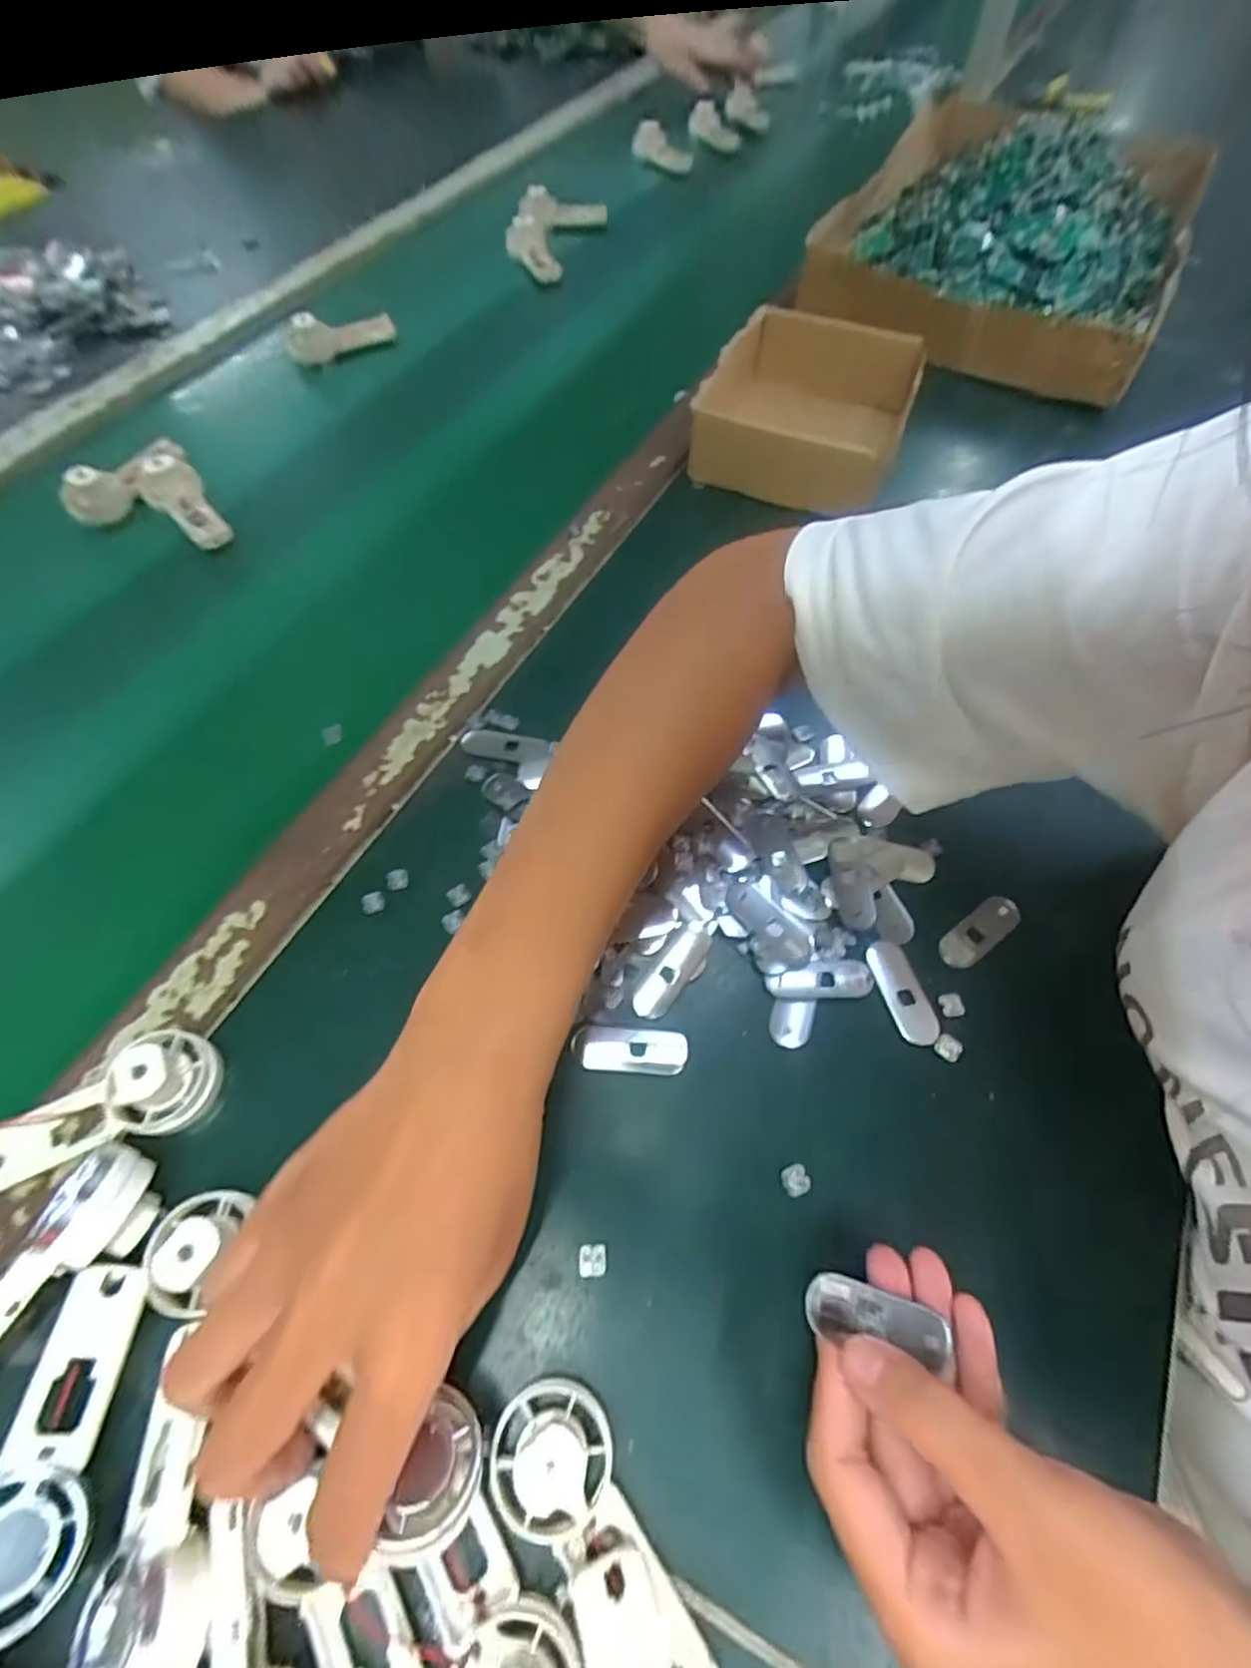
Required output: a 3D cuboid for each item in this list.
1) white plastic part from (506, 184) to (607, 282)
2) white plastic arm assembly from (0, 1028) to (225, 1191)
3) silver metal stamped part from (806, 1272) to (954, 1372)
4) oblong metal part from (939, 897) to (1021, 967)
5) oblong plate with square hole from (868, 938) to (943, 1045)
[{"bbox_3d":[-0.077,-0.626,0.742,0.079,0.051,0.130,22,61,11],"label":"white plastic part"},{"bbox_3d":[-0.215,0.108,0.286,0.093,0.032,0.040,-16,61,-11],"label":"white plastic arm assembly"},{"bbox_3d":[0.078,0.152,0.224,0.045,0.007,0.017,17,60,2],"label":"silver metal stamped part"},{"bbox_3d":[0.175,0.048,0.351,0.050,0.006,0.018,-34,66,-20],"label":"oblong metal part"},{"bbox_3d":[0.129,0.074,0.333,0.019,0.004,0.050,-14,61,-10],"label":"oblong plate with square hole"}]

